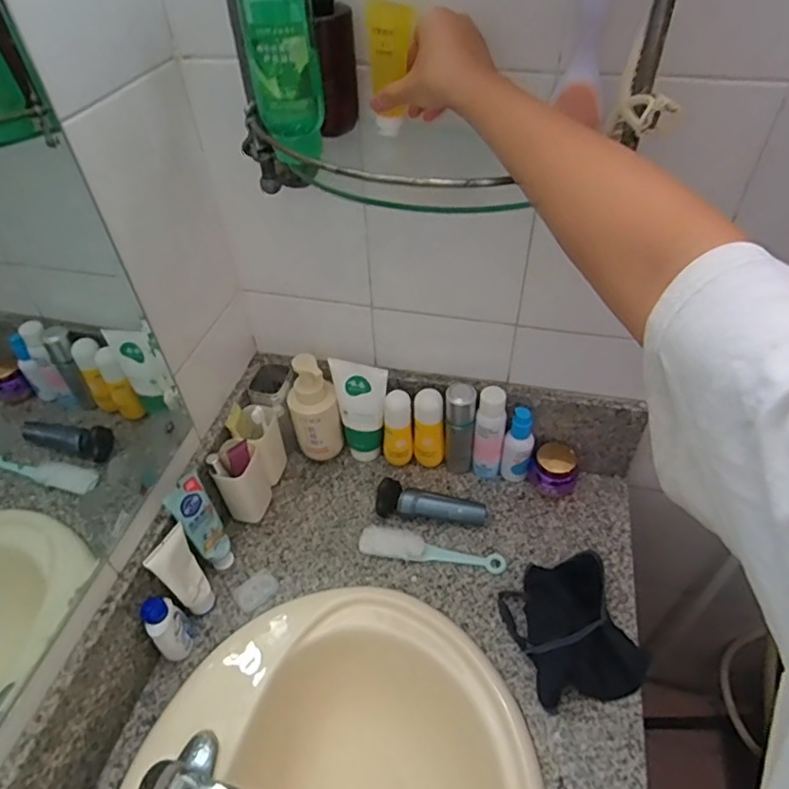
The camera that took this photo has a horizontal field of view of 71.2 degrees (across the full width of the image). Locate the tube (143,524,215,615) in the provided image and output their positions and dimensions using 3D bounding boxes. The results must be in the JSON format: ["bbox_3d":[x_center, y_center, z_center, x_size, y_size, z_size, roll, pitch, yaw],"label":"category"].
[{"bbox_3d":[-0.258,0.226,0.694,0.028,0.149,0.058,15,49,16],"label":"tube"}]

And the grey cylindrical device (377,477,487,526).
[{"bbox_3d":[0.053,0.164,0.809,0.160,0.044,0.055,11,48,13],"label":"grey cylindrical device"}]

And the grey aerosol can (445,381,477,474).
[{"bbox_3d":[0.098,0.052,0.837,0.046,0.161,0.046,2,46,4],"label":"grey aerosol can"}]

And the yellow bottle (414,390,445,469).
[{"bbox_3d":[0.053,0.058,0.845,0.043,0.150,0.036,-6,46,-4],"label":"yellow bottle"}]

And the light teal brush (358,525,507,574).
[{"bbox_3d":[0.052,0.215,0.778,0.203,0.018,0.049,8,47,9],"label":"light teal brush"}]

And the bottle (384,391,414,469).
[{"bbox_3d":[0.006,0.058,0.850,0.042,0.148,0.033,-2,46,1],"label":"bottle"}]

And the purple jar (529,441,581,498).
[{"bbox_3d":[0.238,0.116,0.823,0.064,0.066,0.059,-1,46,1],"label":"purple jar"}]

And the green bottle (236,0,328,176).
[{"bbox_3d":[-0.097,-0.286,0.479,0.056,0.157,0.051,9,47,11],"label":"green bottle"}]

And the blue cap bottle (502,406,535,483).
[{"bbox_3d":[0.186,0.079,0.824,0.040,0.141,0.032,11,48,13],"label":"blue cap bottle"}]

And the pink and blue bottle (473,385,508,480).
[{"bbox_3d":[0.143,0.061,0.825,0.043,0.163,0.038,11,48,13],"label":"pink and blue bottle"}]

